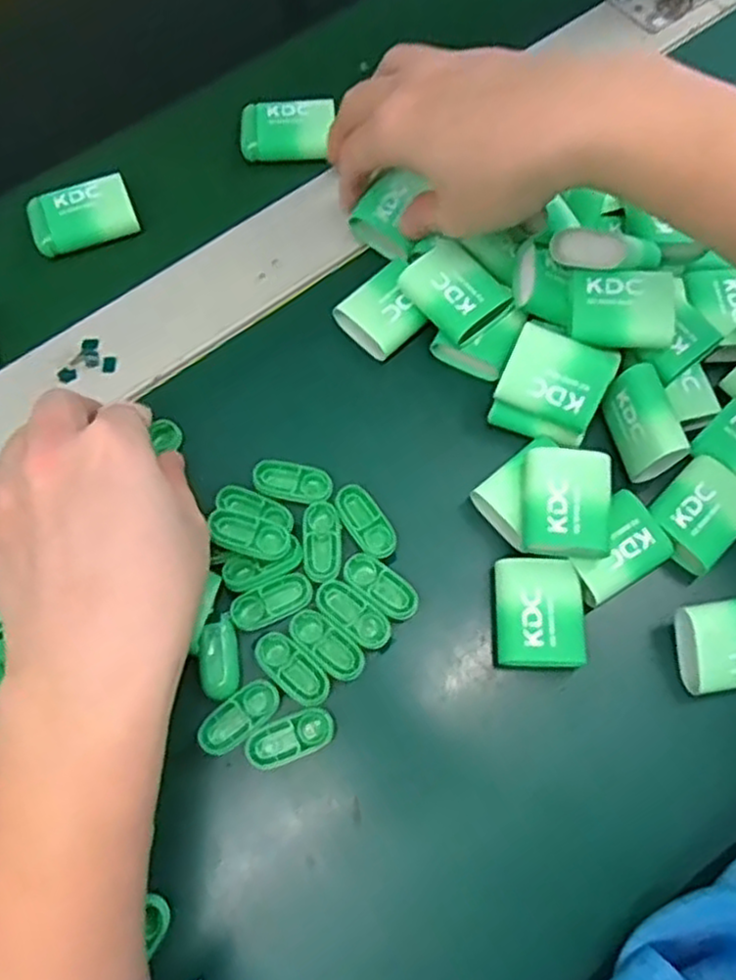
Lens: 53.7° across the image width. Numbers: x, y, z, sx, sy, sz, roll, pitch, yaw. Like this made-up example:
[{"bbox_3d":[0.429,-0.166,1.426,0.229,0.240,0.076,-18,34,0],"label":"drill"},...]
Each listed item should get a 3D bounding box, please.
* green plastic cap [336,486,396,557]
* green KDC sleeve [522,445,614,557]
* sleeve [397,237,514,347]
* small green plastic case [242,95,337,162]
[{"bbox_3d":[-0.001,0.013,0.310,0.017,0.005,0.033,-31,68,-17],"label":"green plastic cap"},{"bbox_3d":[0.080,0.006,0.297,0.034,0.018,0.045,6,63,1],"label":"green KDC sleeve"},{"bbox_3d":[0.041,-0.090,0.328,0.035,0.014,0.043,-40,78,-5],"label":"sleeve"},{"bbox_3d":[-0.043,-0.194,0.389,0.048,0.011,0.034,-1,63,-3],"label":"small green plastic case"}]

